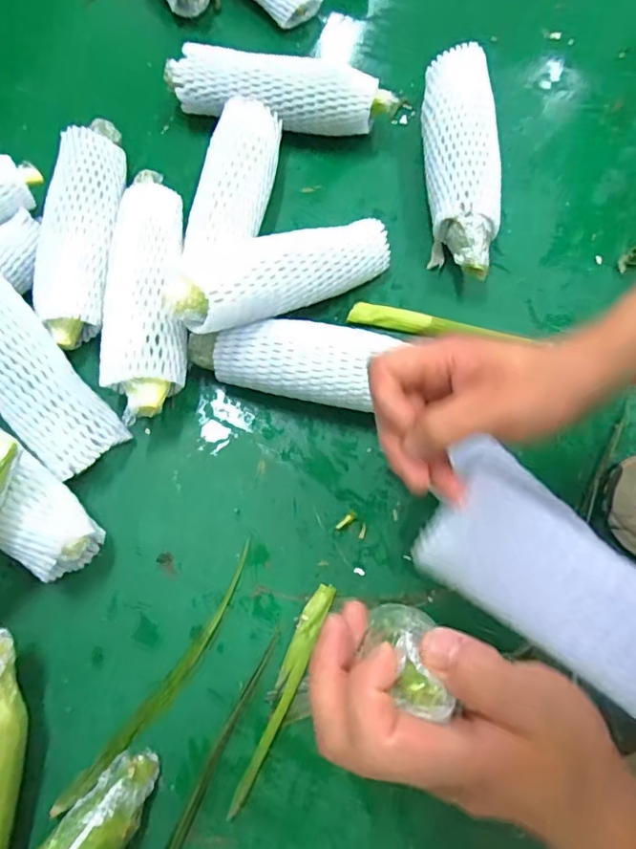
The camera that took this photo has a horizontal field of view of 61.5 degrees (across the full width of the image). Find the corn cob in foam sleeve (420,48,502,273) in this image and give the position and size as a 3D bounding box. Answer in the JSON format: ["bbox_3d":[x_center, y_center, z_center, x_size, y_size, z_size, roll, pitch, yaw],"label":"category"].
[{"bbox_3d":[0.140,-0.262,0.550,0.066,0.073,0.246,1,73,-1],"label":"corn cob in foam sleeve"}]

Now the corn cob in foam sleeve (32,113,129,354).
[{"bbox_3d":[-0.227,-0.193,0.526,0.067,0.066,0.246,3,73,0],"label":"corn cob in foam sleeve"}]

